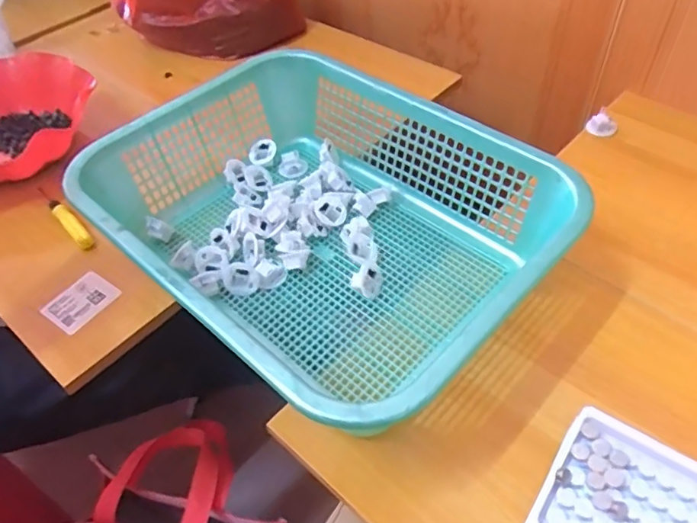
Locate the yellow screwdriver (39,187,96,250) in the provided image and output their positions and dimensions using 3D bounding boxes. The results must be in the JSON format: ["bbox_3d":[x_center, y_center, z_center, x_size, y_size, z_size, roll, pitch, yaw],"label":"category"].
[{"bbox_3d":[-0.303,-0.048,0.592,0.017,0.013,0.098,-38,70,-24],"label":"yellow screwdriver"}]

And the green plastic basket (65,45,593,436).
[{"bbox_3d":[-0.027,-0.033,0.497,0.381,0.110,0.286,35,61,29],"label":"green plastic basket"}]

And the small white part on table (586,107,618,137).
[{"bbox_3d":[0.294,-0.161,0.638,0.030,0.017,0.025,36,61,30],"label":"small white part on table"}]

